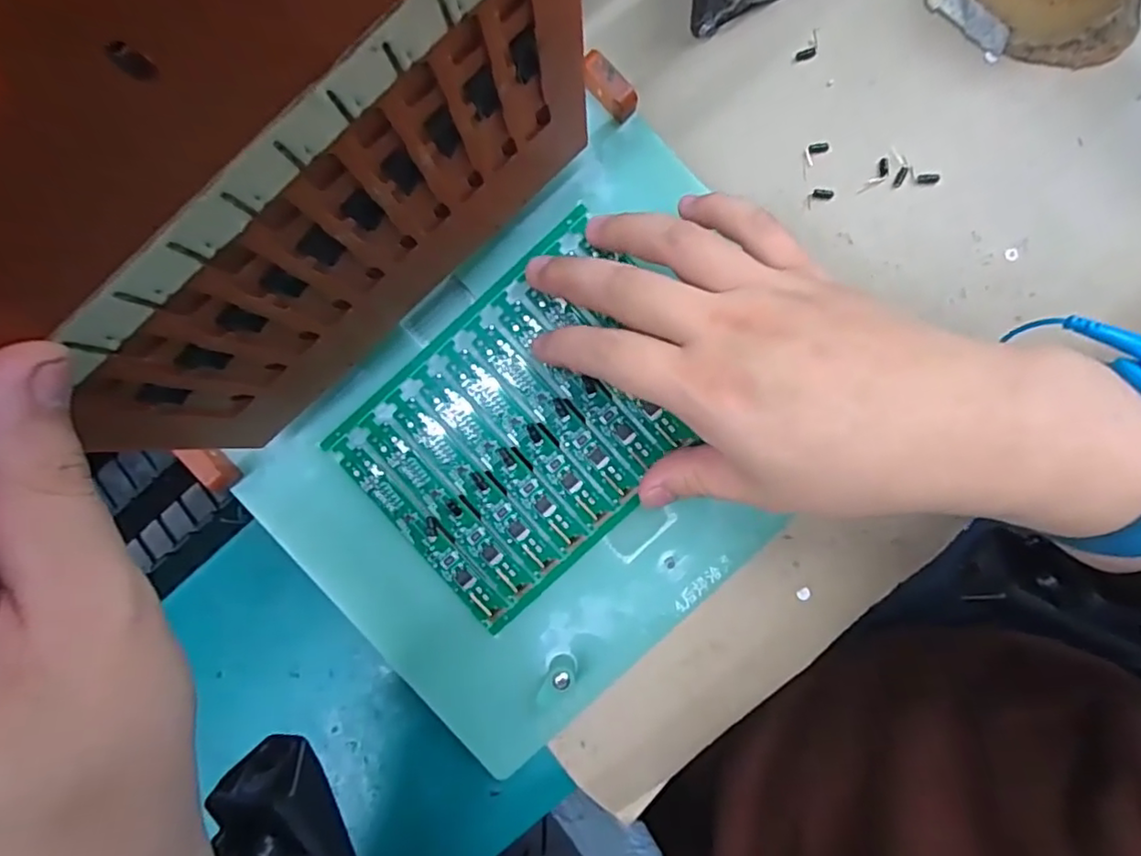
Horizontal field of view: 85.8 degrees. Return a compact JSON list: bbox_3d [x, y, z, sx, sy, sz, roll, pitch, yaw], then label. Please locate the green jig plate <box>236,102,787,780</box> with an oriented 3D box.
[{"bbox_3d":[-0.003,0.011,0.288,0.249,0.008,0.185,-43,91,1],"label":"green jig plate"}]

